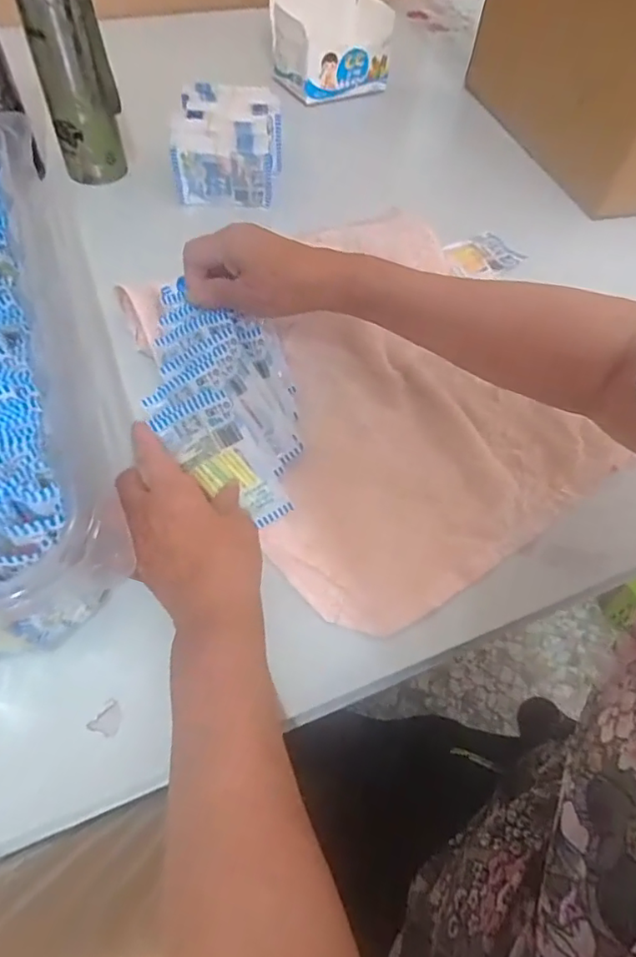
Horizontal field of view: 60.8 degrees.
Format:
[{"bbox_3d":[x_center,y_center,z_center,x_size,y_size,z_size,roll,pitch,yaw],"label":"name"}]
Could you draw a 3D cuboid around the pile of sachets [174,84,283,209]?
[{"bbox_3d":[-0.100,-0.386,0.627,0.110,0.069,0.143,2,56,-2],"label":"pile of sachets"}]

